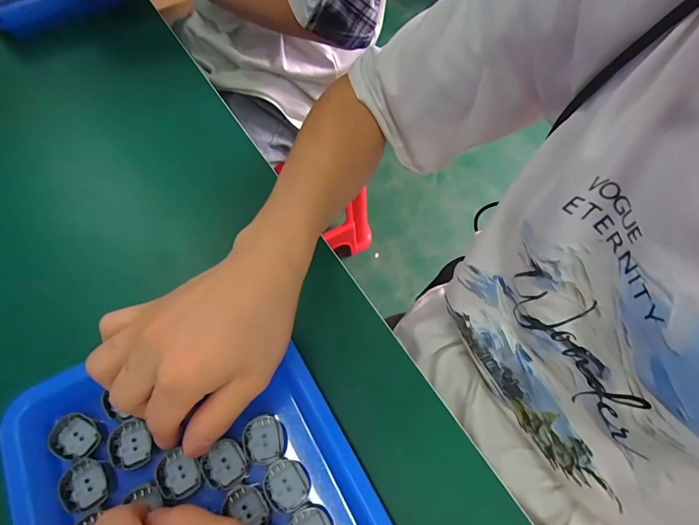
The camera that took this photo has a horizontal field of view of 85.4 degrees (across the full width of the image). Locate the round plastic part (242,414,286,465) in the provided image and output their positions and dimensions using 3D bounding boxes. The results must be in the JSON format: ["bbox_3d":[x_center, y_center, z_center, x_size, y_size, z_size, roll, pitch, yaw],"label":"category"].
[{"bbox_3d":[-0.055,0.114,0.244,0.025,0.004,0.028,-13,64,-7],"label":"round plastic part"}]

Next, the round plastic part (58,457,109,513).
[{"bbox_3d":[-0.159,0.134,0.227,0.028,0.005,0.025,34,68,15],"label":"round plastic part"}]

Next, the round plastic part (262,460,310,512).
[{"bbox_3d":[-0.038,0.136,0.232,0.028,0.004,0.026,0,63,-1],"label":"round plastic part"}]

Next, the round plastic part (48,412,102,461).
[{"bbox_3d":[-0.175,0.110,0.240,0.029,0.006,0.024,27,66,12],"label":"round plastic part"}]

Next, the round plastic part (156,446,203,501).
[{"bbox_3d":[-0.106,0.130,0.233,0.025,0.004,0.028,-21,65,-11],"label":"round plastic part"}]

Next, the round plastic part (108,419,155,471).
[{"bbox_3d":[-0.139,0.115,0.240,0.024,0.005,0.028,-25,66,-13],"label":"round plastic part"}]

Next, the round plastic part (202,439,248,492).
[{"bbox_3d":[-0.078,0.126,0.236,0.025,0.004,0.026,0,63,-1],"label":"round plastic part"}]

